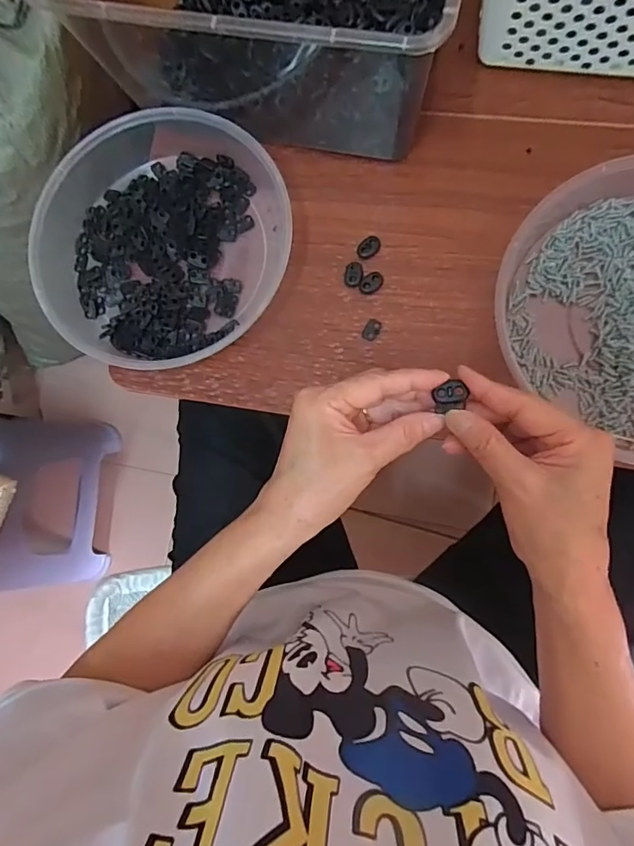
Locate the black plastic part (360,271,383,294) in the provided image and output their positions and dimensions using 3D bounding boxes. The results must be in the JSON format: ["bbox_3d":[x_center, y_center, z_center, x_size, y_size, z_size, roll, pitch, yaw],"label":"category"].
[{"bbox_3d":[0.048,-0.121,0.418,0.023,0.010,0.013,-41,81,2],"label":"black plastic part"}]

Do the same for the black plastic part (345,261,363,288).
[{"bbox_3d":[0.033,-0.130,0.422,0.015,0.008,0.022,-1,85,7],"label":"black plastic part"}]

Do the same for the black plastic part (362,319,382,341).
[{"bbox_3d":[0.048,-0.080,0.419,0.013,0.009,0.020,30,89,9],"label":"black plastic part"}]

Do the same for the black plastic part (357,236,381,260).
[{"bbox_3d":[0.045,-0.153,0.423,0.016,0.005,0.024,37,90,9],"label":"black plastic part"}]

